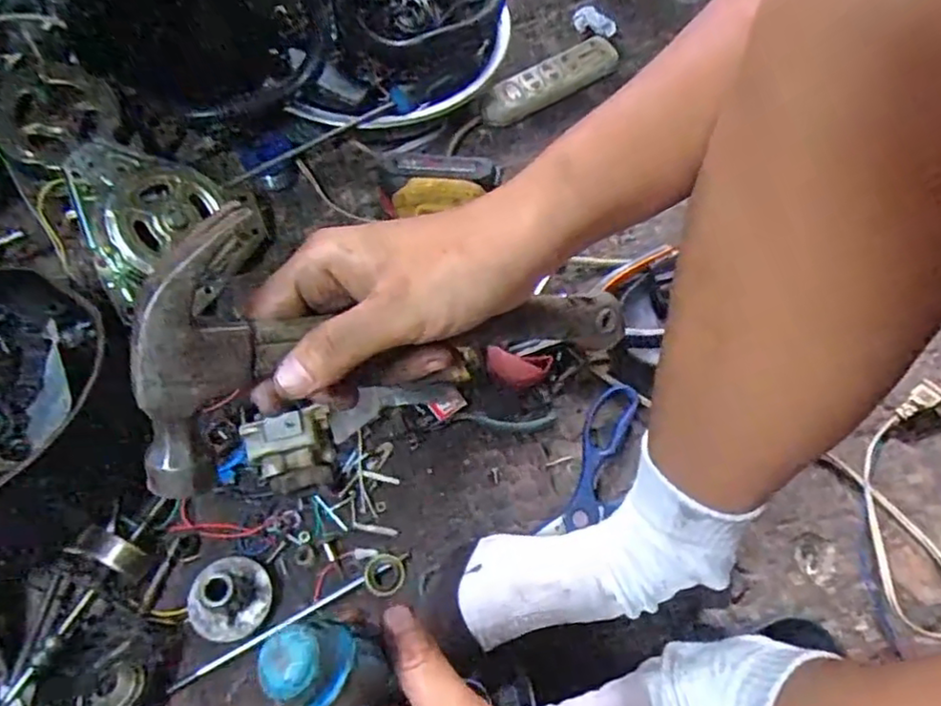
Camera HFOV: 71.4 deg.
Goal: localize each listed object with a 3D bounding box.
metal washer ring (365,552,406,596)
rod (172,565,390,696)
[{"bbox_3d":[-0.066,0.170,0.505,0.030,0.009,0.032,0,62,0],"label":"metal washer ring"},{"bbox_3d":[-0.139,0.201,0.485,0.174,0.007,0.007,-27,66,-14],"label":"rod"}]

